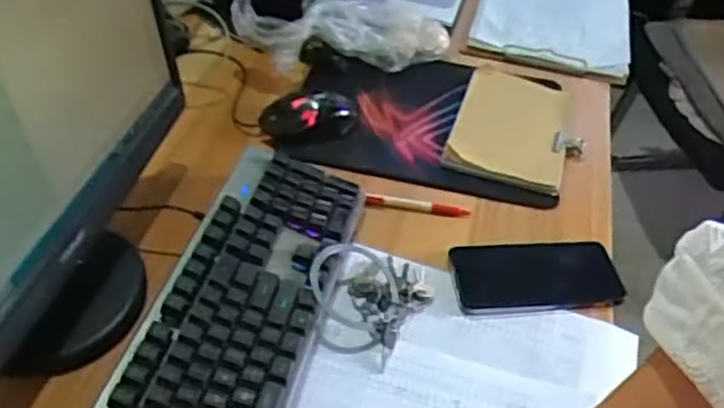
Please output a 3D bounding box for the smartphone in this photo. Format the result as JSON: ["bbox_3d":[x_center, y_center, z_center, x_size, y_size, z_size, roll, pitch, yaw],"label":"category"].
[{"bbox_3d":[0.166,0.069,0.677,0.157,0.014,0.077,-2,45,-8],"label":"smartphone"}]

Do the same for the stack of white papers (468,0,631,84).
[{"bbox_3d":[0.283,-0.291,1.043,0.214,0.019,0.309,12,43,8],"label":"stack of white papers"}]

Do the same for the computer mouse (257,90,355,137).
[{"bbox_3d":[-0.061,-0.101,0.811,0.111,0.037,0.059,-1,45,-8],"label":"computer mouse"}]

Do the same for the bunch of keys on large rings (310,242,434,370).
[{"bbox_3d":[0.005,0.078,0.637,0.097,0.039,0.122,28,48,20],"label":"bunch of keys on large rings"}]

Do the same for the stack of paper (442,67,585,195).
[{"bbox_3d":[0.187,-0.095,0.832,0.141,0.025,0.200,16,45,10],"label":"stack of paper"}]

